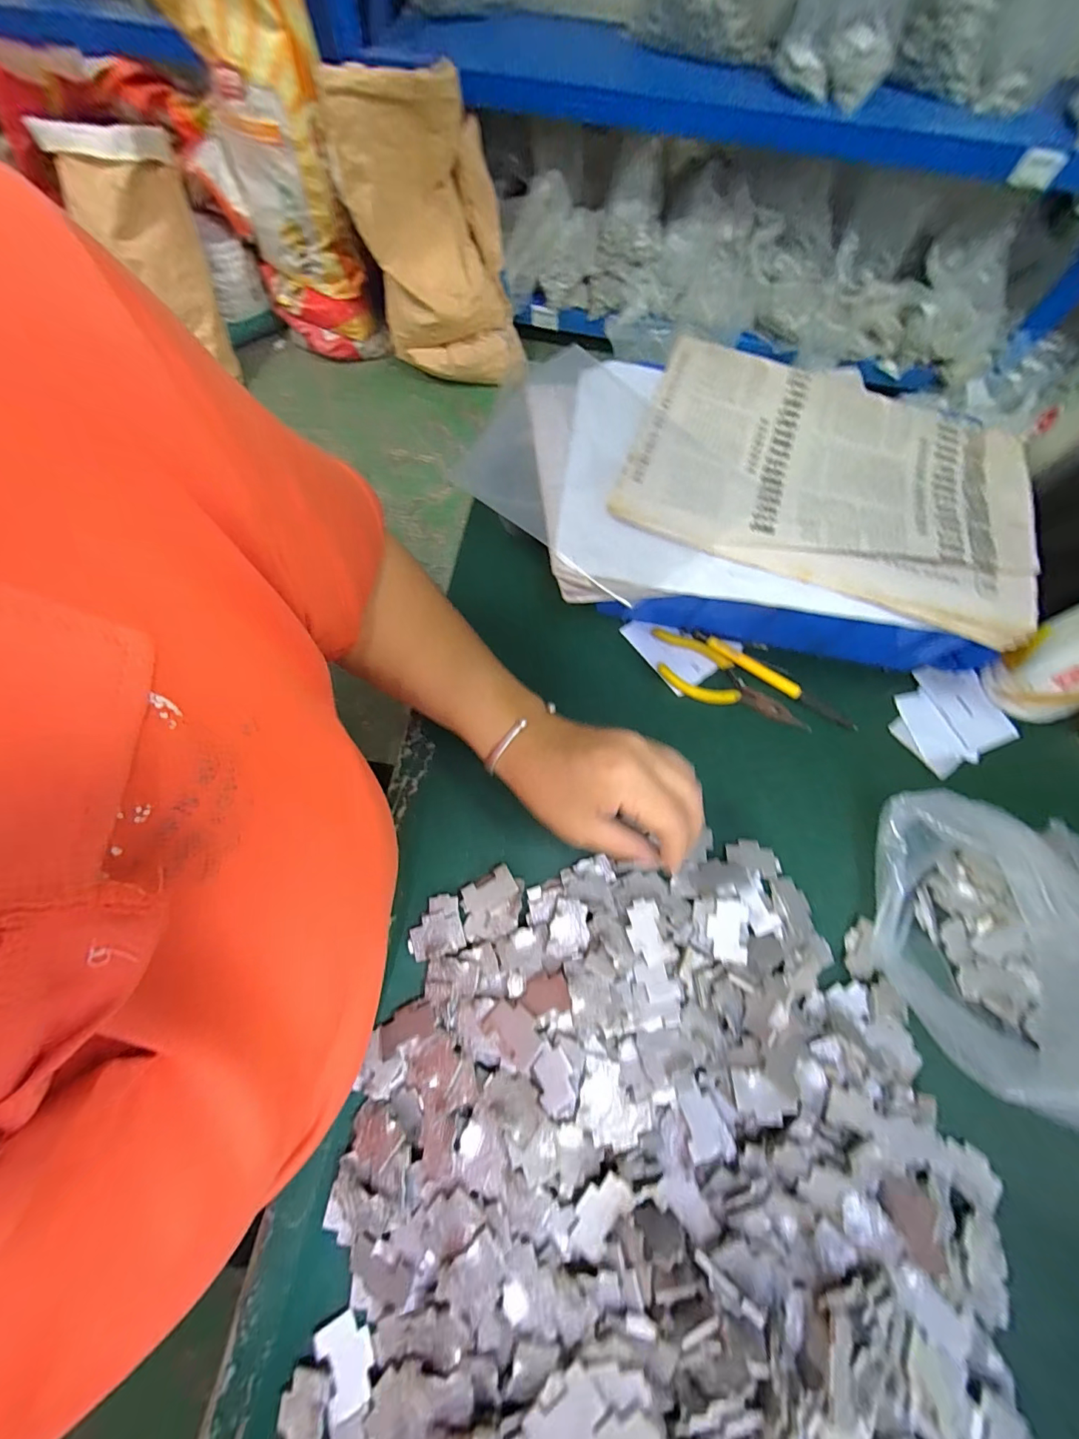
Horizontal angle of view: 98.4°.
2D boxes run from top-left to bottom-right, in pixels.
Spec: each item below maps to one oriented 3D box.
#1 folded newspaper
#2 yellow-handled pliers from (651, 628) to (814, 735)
[{"bbox_3d":[0.208,-0.177,0.333,0.270,0.024,0.192,22,70,6],"label":"folded newspaper"},{"bbox_3d":[0.147,-0.027,0.374,0.133,0.015,0.044,34,72,10],"label":"yellow-handled pliers"}]

